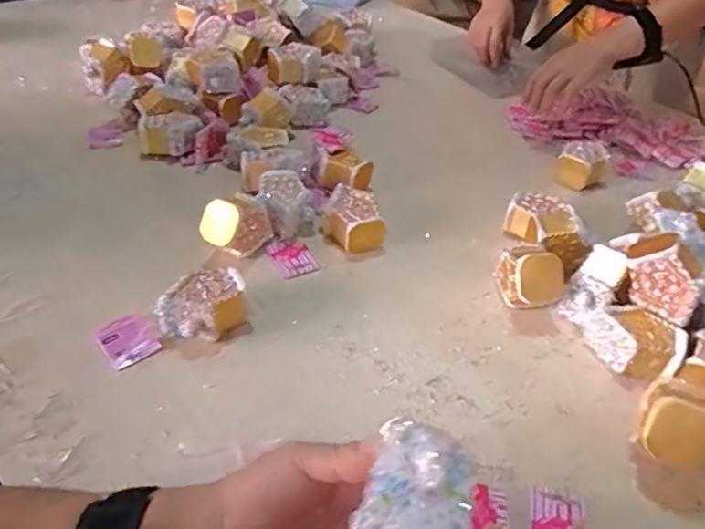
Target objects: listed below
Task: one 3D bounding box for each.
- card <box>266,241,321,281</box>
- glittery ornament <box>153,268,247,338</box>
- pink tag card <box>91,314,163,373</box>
[{"bbox_3d":[-0.073,-0.009,0.680,0.046,0.006,0.065,-22,48,-21],"label":"card"},{"bbox_3d":[-0.151,0.044,0.577,0.083,0.045,0.057,-29,52,-35],"label":"glittery ornament"},{"bbox_3d":[-0.225,0.077,0.567,0.053,0.010,0.048,36,48,29],"label":"pink tag card"}]

